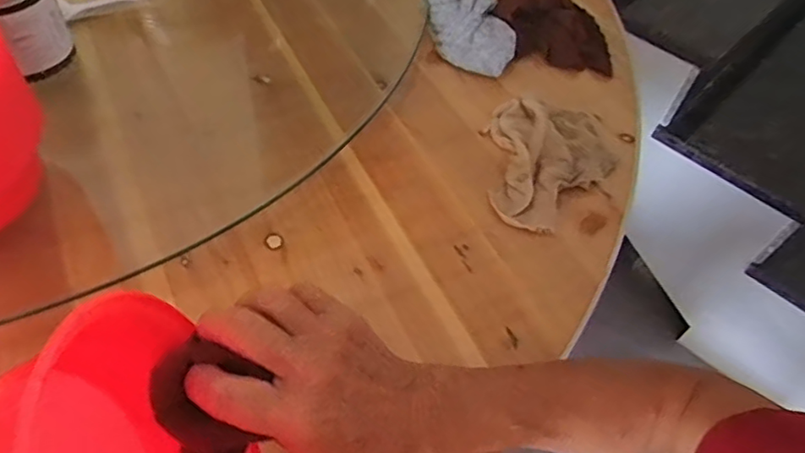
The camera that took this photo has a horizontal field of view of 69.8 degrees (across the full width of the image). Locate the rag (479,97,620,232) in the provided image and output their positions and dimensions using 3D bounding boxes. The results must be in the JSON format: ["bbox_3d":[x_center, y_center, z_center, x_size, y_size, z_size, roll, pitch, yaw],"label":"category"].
[{"bbox_3d":[0.143,-0.065,0.538,0.122,0.035,0.157,4,52,-3],"label":"rag"}]

